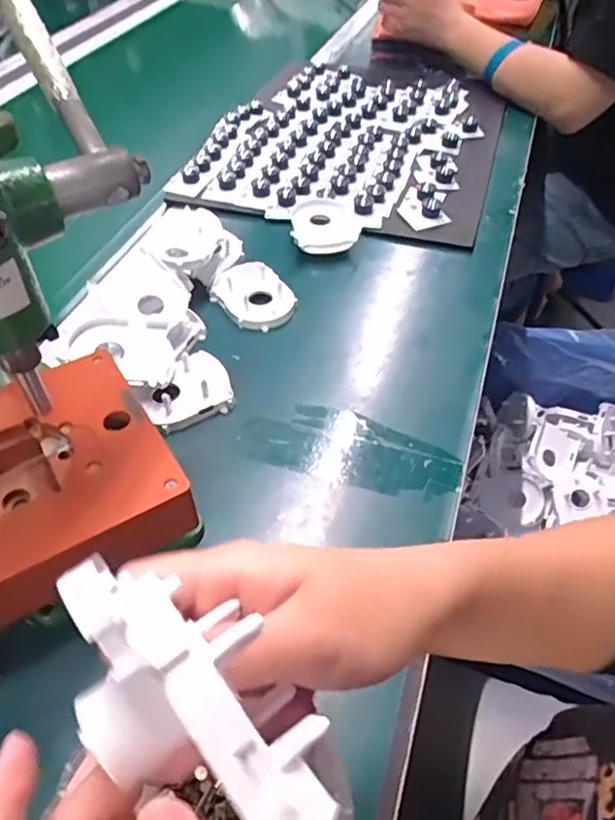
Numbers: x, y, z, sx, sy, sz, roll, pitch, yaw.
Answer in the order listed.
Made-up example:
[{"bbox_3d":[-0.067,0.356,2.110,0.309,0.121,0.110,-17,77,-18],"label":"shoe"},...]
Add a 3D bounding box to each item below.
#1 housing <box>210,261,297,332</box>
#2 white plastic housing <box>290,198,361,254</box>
[{"bbox_3d":[-0.052,-0.112,0.596,0.061,0.021,0.085,-33,55,-25],"label":"housing"},{"bbox_3d":[0.019,-0.198,0.668,0.070,0.029,0.080,0,48,1],"label":"white plastic housing"}]

